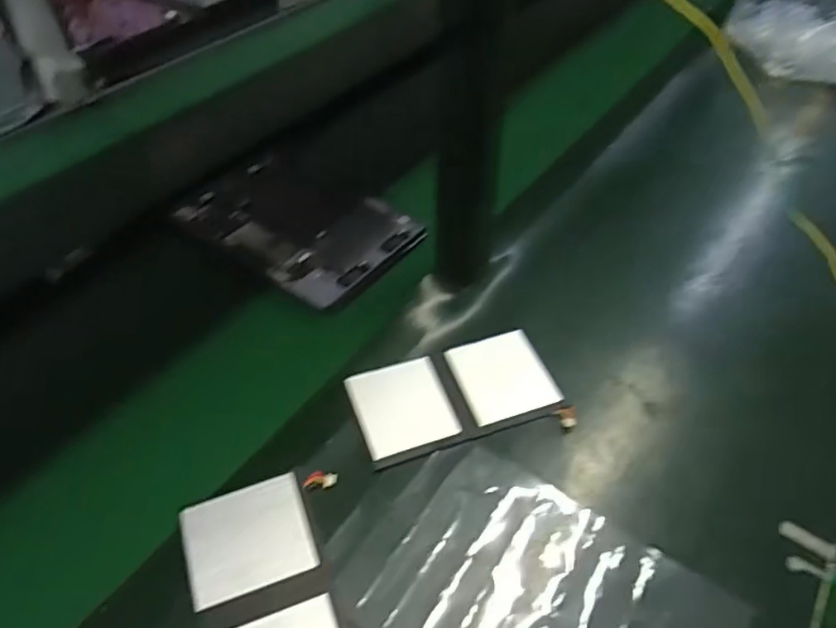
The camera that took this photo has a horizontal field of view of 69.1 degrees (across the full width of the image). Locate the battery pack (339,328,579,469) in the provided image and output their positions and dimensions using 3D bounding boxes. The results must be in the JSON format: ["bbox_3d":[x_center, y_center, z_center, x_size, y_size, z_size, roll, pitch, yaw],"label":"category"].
[{"bbox_3d":[0.034,0.071,0.521,0.171,0.009,0.101,-15,48,-12],"label":"battery pack"}]

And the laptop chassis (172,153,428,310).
[{"bbox_3d":[-0.140,-0.109,0.685,0.269,0.009,0.165,29,54,25],"label":"laptop chassis"}]

